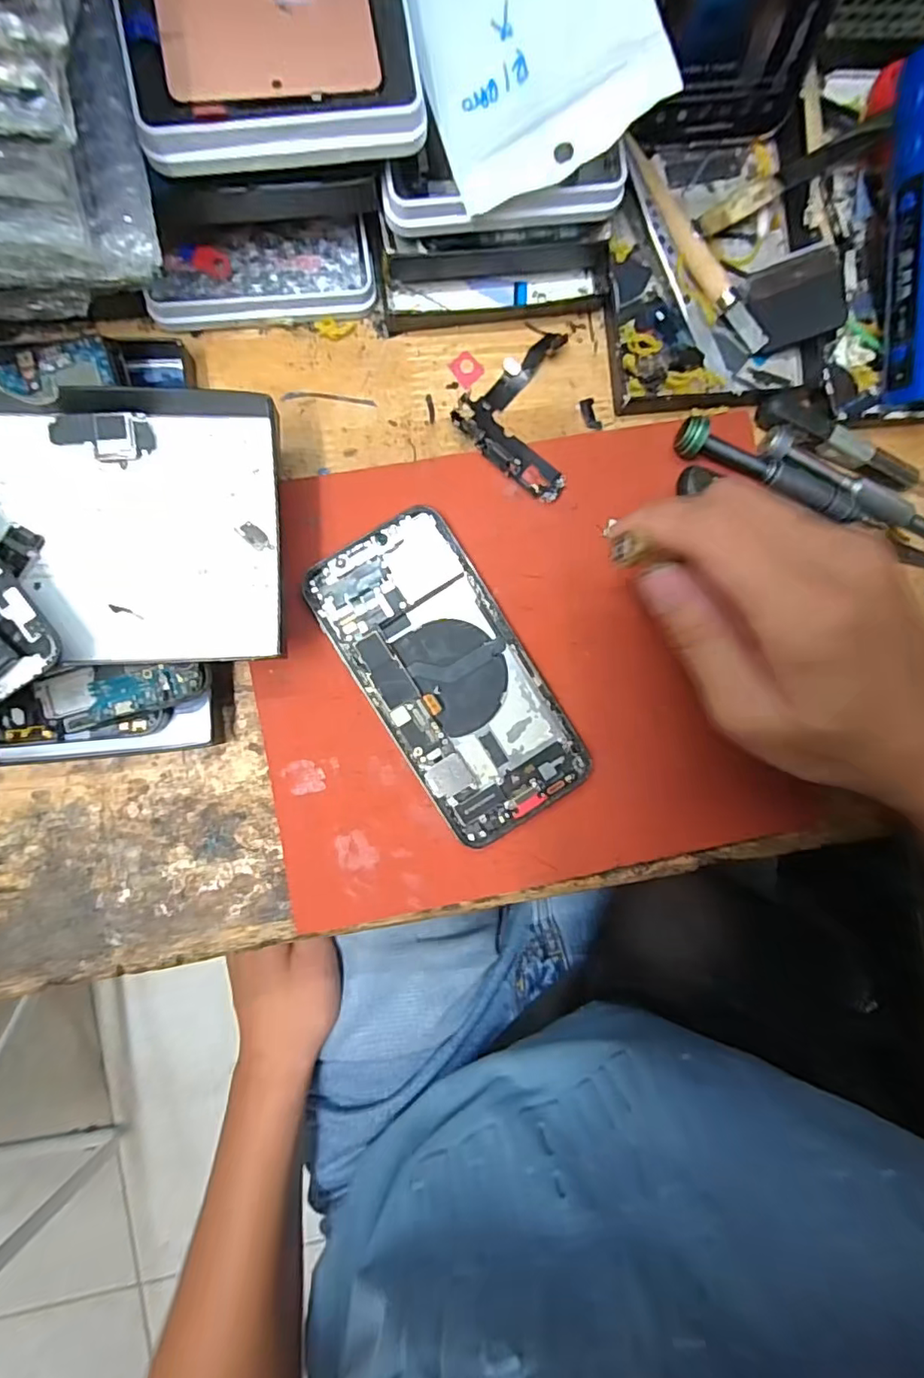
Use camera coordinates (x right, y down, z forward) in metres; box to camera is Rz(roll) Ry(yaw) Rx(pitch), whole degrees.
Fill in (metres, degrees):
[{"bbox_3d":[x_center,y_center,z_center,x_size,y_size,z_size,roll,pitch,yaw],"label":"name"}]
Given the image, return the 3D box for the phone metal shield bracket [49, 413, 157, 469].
[{"bbox_3d":[-0.143,-0.100,0.229,0.037,0.005,0.019,-4,90,-5],"label":"phone metal shield bracket"}]

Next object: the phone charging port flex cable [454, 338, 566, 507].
[{"bbox_3d":[0.023,-0.127,0.269,0.049,0.011,0.077,0,90,-5],"label":"phone charging port flex cable"}]

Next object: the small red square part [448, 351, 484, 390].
[{"bbox_3d":[0.002,-0.152,0.272,0.014,0.004,0.014,44,86,-3],"label":"small red square part"}]

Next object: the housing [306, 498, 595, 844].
[{"bbox_3d":[-0.006,-0.005,0.262,0.070,0.007,0.146,-32,92,-4],"label":"housing"}]

